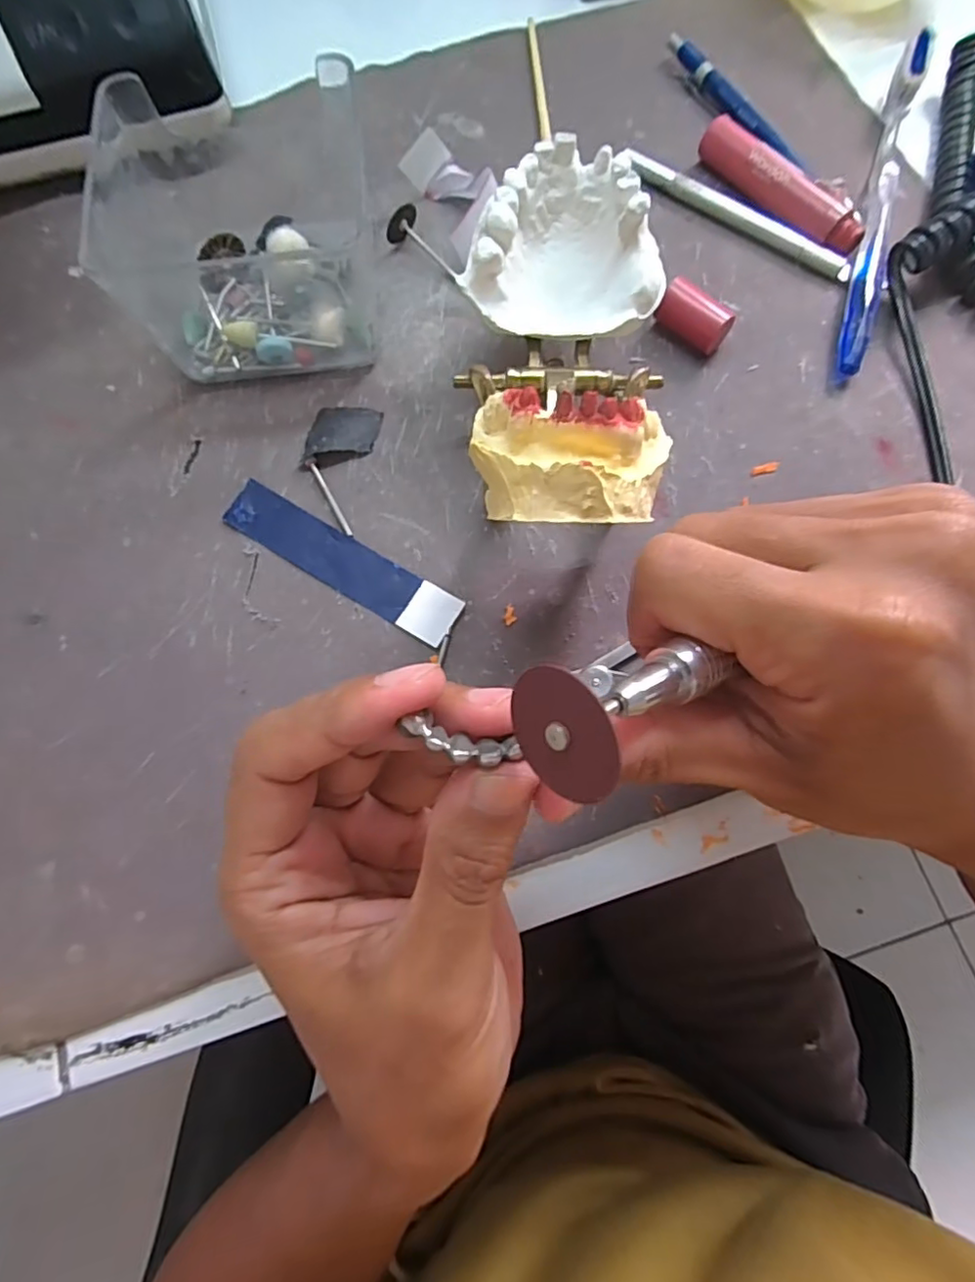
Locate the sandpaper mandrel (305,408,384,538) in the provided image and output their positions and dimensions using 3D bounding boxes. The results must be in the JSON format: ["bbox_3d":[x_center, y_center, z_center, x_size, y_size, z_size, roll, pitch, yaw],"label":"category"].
[{"bbox_3d":[-0.063,-0.073,0.240,0.028,0.007,0.055,12,75,5],"label":"sandpaper mandrel"}]

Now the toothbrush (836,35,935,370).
[{"bbox_3d":[0.177,-0.196,0.261,0.014,0.021,0.181,17,76,6],"label":"toothbrush"}]

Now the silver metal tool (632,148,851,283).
[{"bbox_3d":[0.113,-0.195,0.269,0.113,0.010,0.006,35,78,10],"label":"silver metal tool"}]

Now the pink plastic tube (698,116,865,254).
[{"bbox_3d":[0.132,-0.204,0.266,0.012,0.018,0.088,-39,77,-9],"label":"pink plastic tube"}]

